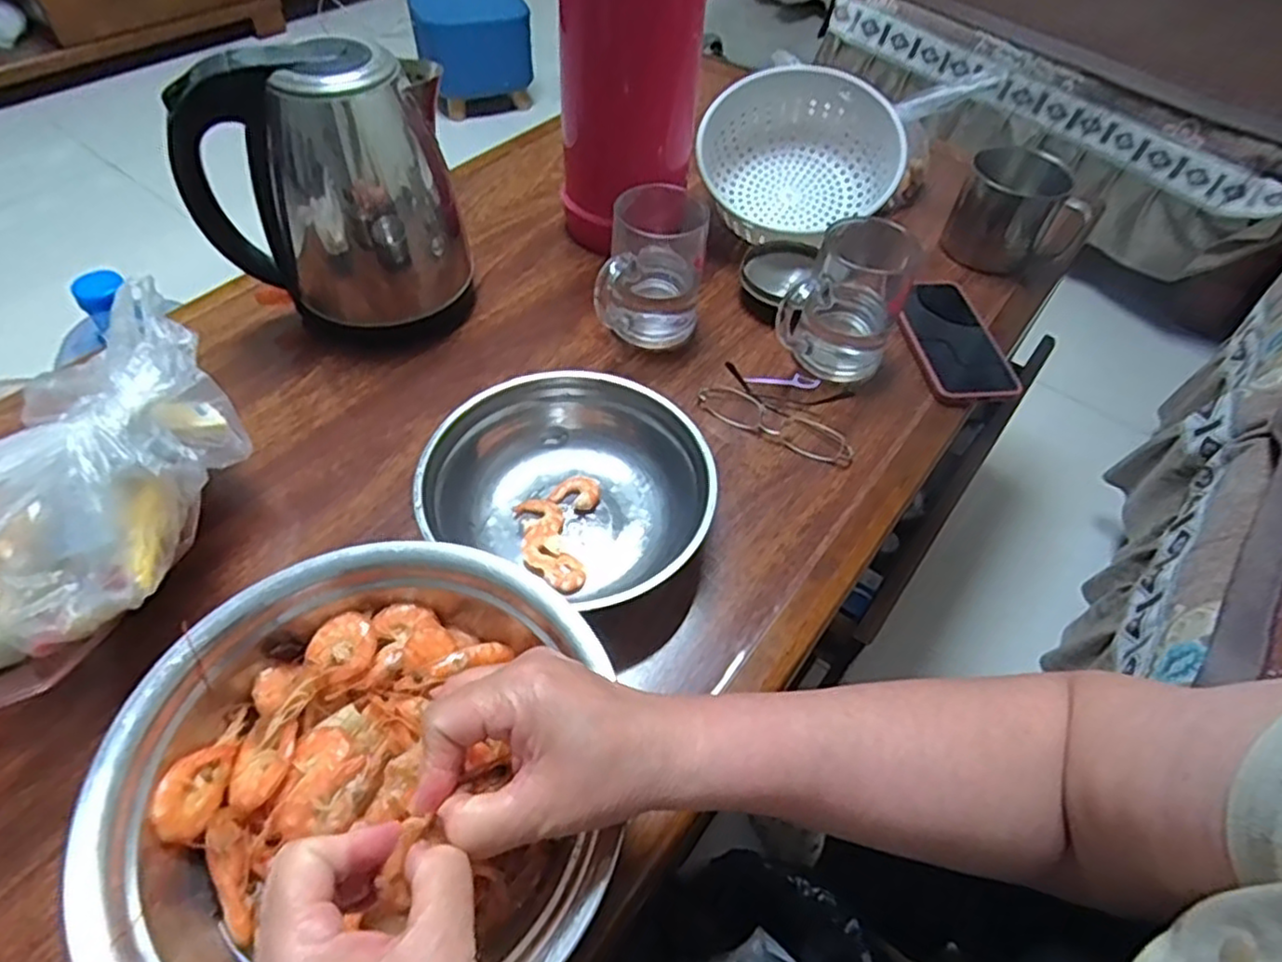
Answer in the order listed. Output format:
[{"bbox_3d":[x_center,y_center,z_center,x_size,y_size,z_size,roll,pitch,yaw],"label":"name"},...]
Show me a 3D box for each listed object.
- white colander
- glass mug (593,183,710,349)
[{"bbox_3d":[0.192,-0.353,0.767,0.261,0.123,0.179,-25,59,-22],"label":"white colander"},{"bbox_3d":[0.010,-0.180,0.622,0.087,0.114,0.095,8,52,1],"label":"glass mug"}]

